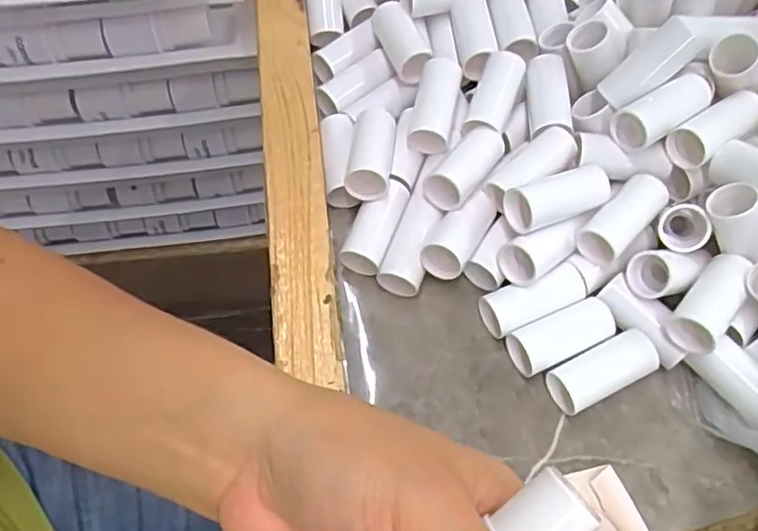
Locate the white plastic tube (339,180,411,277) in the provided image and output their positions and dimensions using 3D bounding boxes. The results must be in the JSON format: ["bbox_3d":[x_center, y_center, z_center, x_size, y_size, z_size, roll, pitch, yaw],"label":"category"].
[{"bbox_3d":[-0.002,-0.020,0.312,0.020,0.018,0.046,19,65,8],"label":"white plastic tube"}]

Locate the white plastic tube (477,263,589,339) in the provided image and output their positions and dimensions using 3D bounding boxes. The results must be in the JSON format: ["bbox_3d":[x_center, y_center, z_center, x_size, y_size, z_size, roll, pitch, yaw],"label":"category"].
[{"bbox_3d":[0.072,0.017,0.299,0.050,0.016,0.020,-23,66,-12],"label":"white plastic tube"}]

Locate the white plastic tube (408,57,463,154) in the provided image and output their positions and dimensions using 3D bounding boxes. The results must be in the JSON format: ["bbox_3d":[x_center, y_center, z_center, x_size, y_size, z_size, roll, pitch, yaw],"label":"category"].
[{"bbox_3d":[0.029,-0.083,0.322,0.020,0.015,0.047,11,64,4],"label":"white plastic tube"}]

